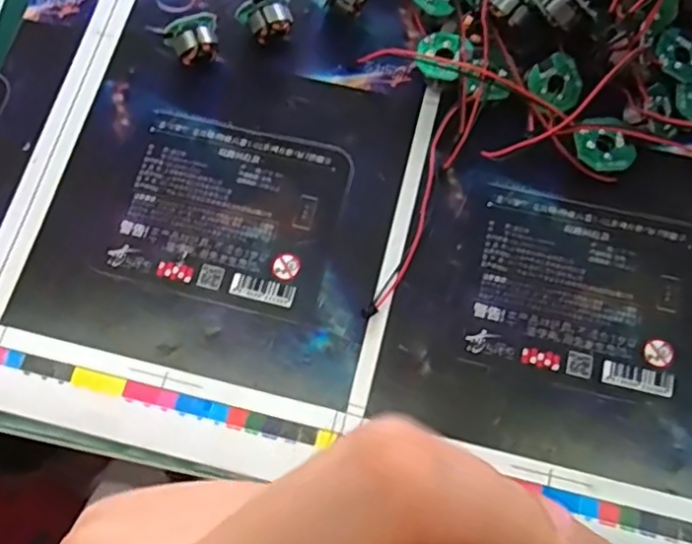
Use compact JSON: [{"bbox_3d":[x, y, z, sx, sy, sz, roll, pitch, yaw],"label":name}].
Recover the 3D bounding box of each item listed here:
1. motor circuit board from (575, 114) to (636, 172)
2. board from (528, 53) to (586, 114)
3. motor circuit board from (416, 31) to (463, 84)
[{"bbox_3d":[0.089,-0.044,0.226,0.019,0.004,0.020,-22,73,-6],"label":"motor circuit board"},{"bbox_3d":[0.076,-0.069,0.234,0.021,0.004,0.019,21,89,-17],"label":"board"},{"bbox_3d":[0.035,-0.079,0.239,0.016,0.004,0.021,9,69,7],"label":"motor circuit board"}]

